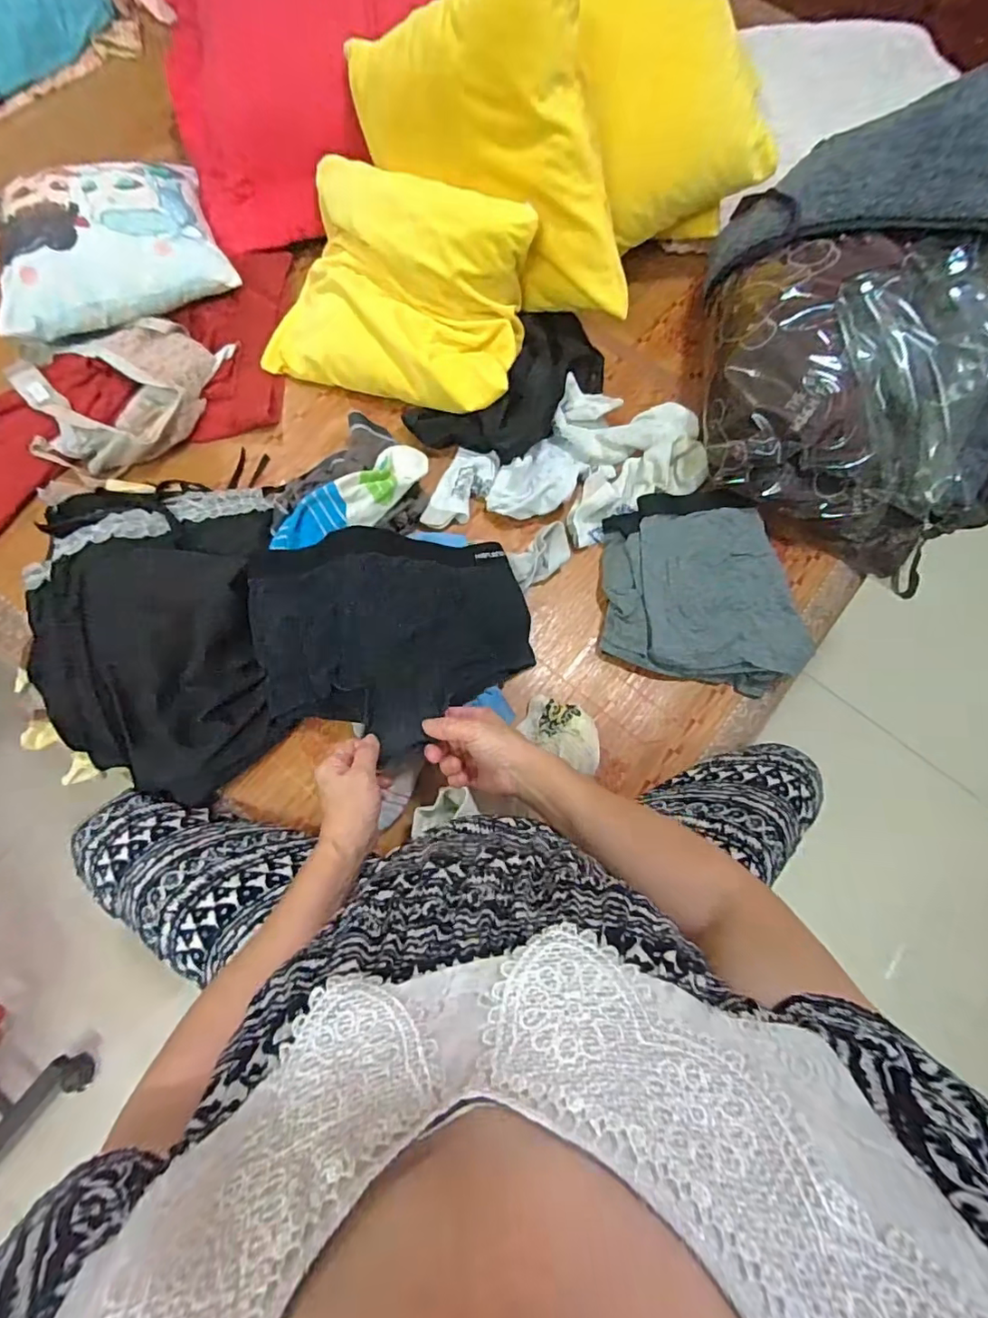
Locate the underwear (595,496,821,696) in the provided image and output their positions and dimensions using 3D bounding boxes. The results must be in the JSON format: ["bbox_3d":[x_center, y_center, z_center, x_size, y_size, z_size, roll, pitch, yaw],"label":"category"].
[{"bbox_3d":[0.274,-0.090,0.713,0.258,0.068,0.248,4,75,-1],"label":"underwear"}]

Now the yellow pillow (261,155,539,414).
[{"bbox_3d":[-0.126,-0.502,0.721,0.340,0.168,0.243,17,75,2],"label":"yellow pillow"}]

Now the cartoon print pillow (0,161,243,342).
[{"bbox_3d":[-0.528,-0.574,0.740,0.291,0.065,0.235,-19,76,-7],"label":"cartoon print pillow"}]

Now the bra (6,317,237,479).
[{"bbox_3d":[-0.503,-0.356,0.737,0.276,0.050,0.207,-6,75,-4],"label":"bra"}]

